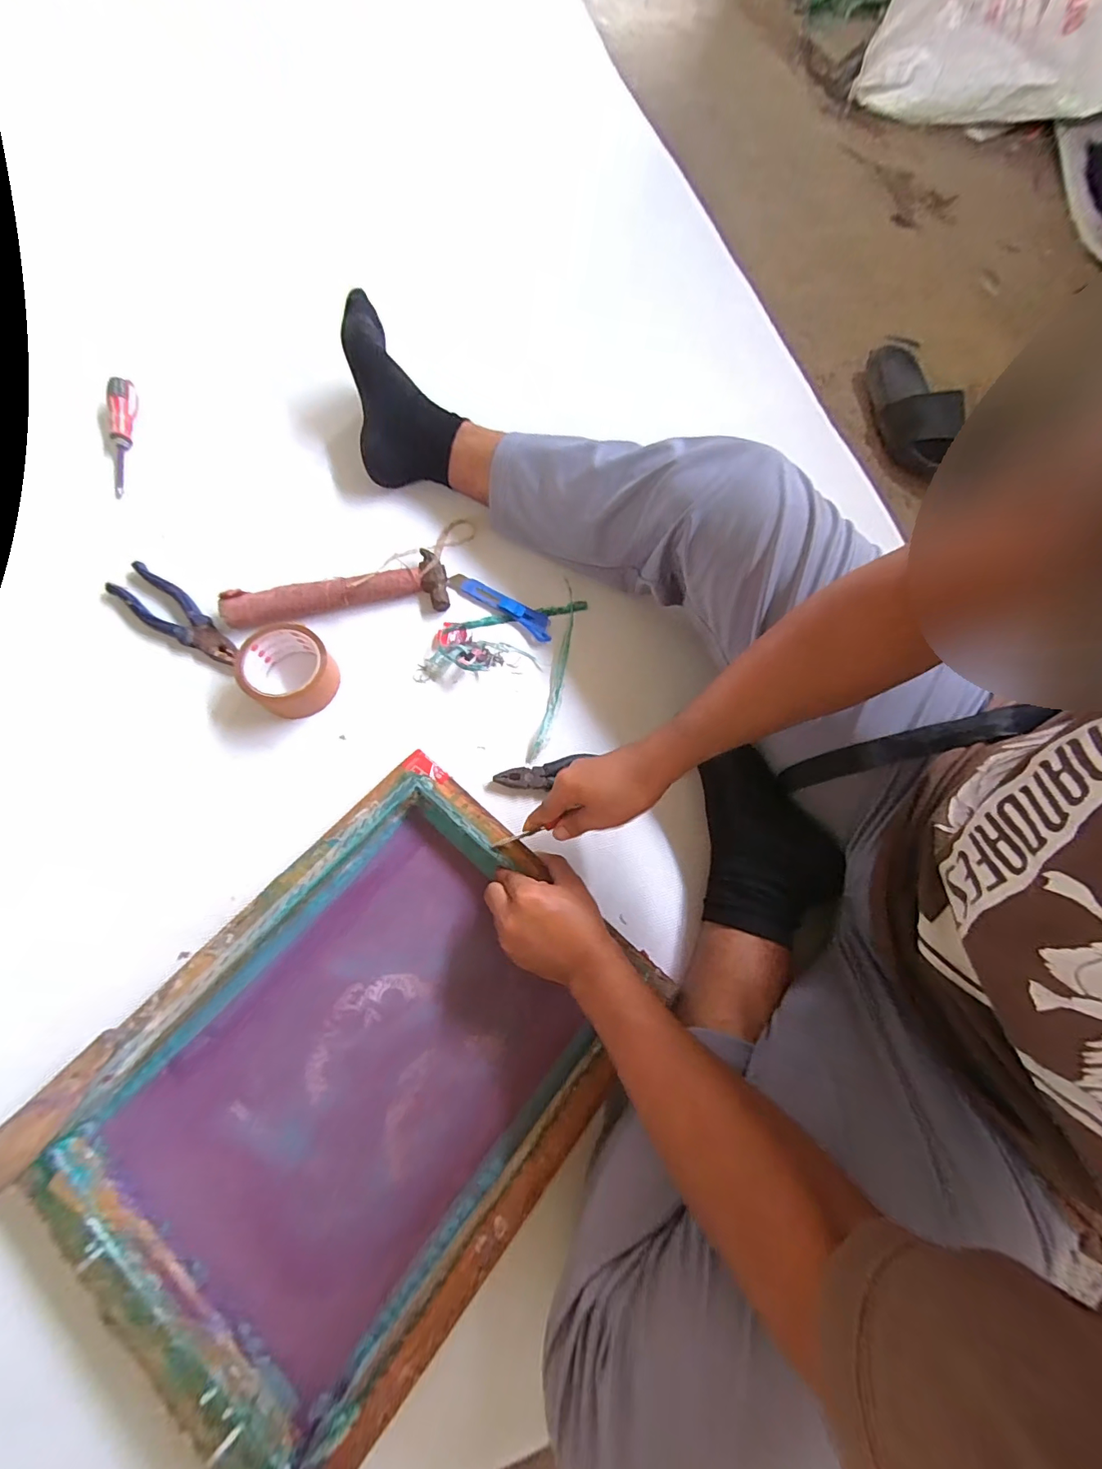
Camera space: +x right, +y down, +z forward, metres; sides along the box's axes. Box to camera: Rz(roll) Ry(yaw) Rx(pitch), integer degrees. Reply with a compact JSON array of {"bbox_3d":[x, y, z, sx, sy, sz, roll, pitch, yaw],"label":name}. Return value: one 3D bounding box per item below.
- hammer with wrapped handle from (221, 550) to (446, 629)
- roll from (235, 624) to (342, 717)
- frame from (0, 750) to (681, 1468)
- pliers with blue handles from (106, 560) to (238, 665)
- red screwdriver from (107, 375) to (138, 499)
[{"bbox_3d":[-0.260,-0.180,0.602,0.258,0.040,0.077,-9,73,-7],"label":"hammer with wrapped handle"},{"bbox_3d":[-0.295,-0.068,0.553,0.104,0.051,0.098,29,72,5],"label":"roll"},{"bbox_3d":[-0.161,0.287,0.436,0.351,0.064,0.452,38,73,11],"label":"frame"},{"bbox_3d":[-0.441,-0.142,0.578,0.177,0.020,0.050,33,73,6],"label":"pliers with blue handles"},{"bbox_3d":[-0.574,-0.397,0.650,0.026,0.021,0.177,-3,84,-4],"label":"red screwdriver"}]

